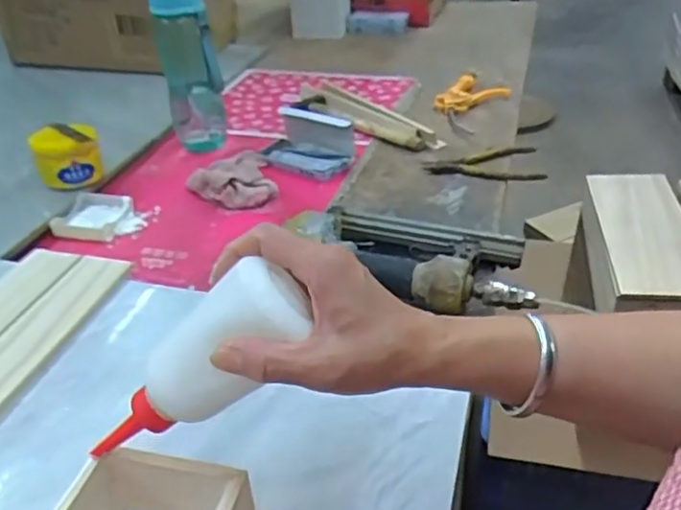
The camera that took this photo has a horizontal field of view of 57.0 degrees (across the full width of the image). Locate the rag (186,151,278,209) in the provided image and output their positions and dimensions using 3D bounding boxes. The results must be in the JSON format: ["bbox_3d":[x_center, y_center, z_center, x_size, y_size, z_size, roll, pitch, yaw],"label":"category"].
[{"bbox_3d":[-0.146,-0.108,0.827,0.105,0.023,0.149,-10,35,-10],"label":"rag"}]

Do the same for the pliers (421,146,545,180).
[{"bbox_3d":[0.187,-0.117,0.824,0.151,0.010,0.099,-1,34,2],"label":"pliers"}]

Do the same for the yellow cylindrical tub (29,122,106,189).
[{"bbox_3d":[-0.346,-0.121,0.803,0.074,0.077,0.067,-15,36,-18],"label":"yellow cylindrical tub"}]

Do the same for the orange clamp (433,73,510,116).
[{"bbox_3d":[0.203,-0.272,1.036,0.115,0.020,0.125,-11,35,-12],"label":"orange clamp"}]

